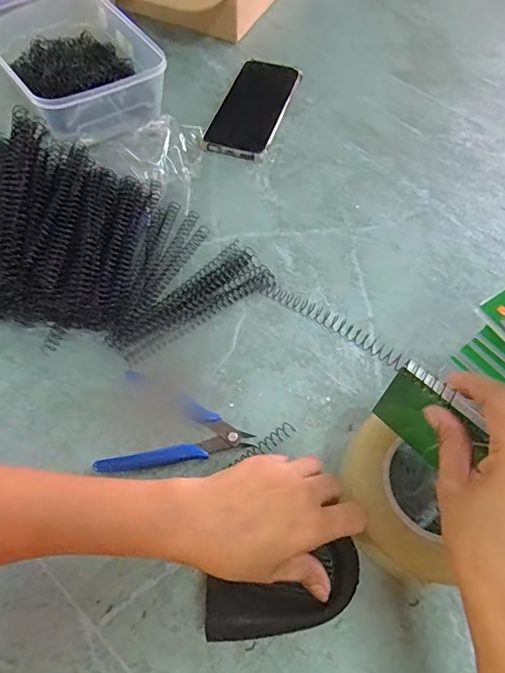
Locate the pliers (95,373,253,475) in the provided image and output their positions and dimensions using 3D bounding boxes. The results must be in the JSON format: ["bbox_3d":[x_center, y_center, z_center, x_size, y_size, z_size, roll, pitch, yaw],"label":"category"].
[{"bbox_3d":[-0.060,0.075,0.407,0.117,0.011,0.089,6,61,3],"label":"pliers"}]

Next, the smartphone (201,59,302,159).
[{"bbox_3d":[0.002,-0.282,0.594,0.075,0.014,0.167,17,62,9],"label":"smartphone"}]

